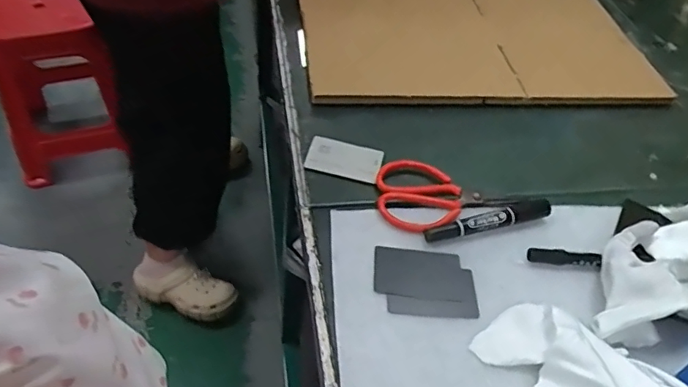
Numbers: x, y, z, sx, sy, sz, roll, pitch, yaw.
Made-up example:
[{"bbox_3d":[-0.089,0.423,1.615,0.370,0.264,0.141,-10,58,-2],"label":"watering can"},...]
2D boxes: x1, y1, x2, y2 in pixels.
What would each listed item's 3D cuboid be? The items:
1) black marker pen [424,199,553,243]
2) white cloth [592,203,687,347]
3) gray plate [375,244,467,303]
[{"bbox_3d":[0.154,0.028,0.541,0.145,0.017,0.021,-12,54,-17],"label":"black marker pen"},{"bbox_3d":[0.332,0.071,0.500,0.232,0.059,0.119,-26,57,-26],"label":"white cloth"},{"bbox_3d":[0.074,0.078,0.502,0.087,0.004,0.058,8,46,-3],"label":"gray plate"}]

